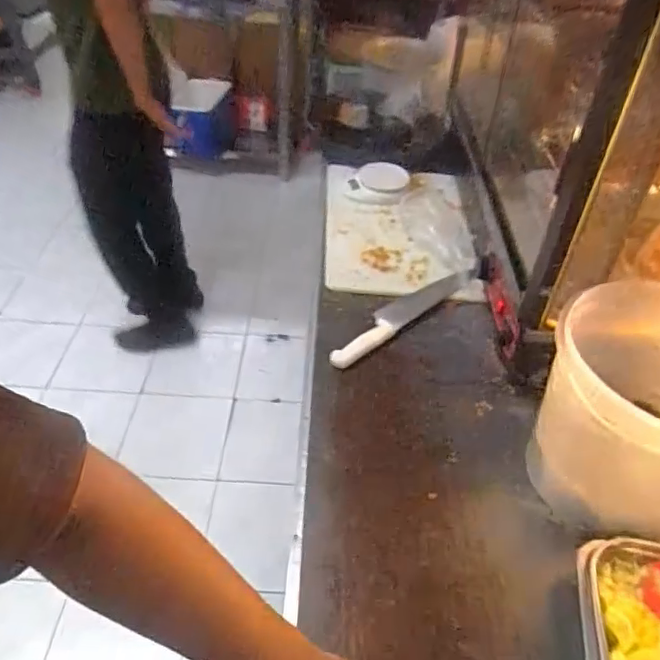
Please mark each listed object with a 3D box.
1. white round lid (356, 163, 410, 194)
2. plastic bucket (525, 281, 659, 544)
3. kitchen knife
[{"bbox_3d":[0.108,-0.316,1.162,0.109,0.012,0.078,9,71,13],"label":"white round lid"},{"bbox_3d":[0.360,0.101,0.644,0.215,0.236,0.233,2,44,-2],"label":"plastic bucket"},{"bbox_3d":[0.112,-0.028,0.921,0.313,0.028,0.057,-31,54,-31],"label":"kitchen knife"}]

